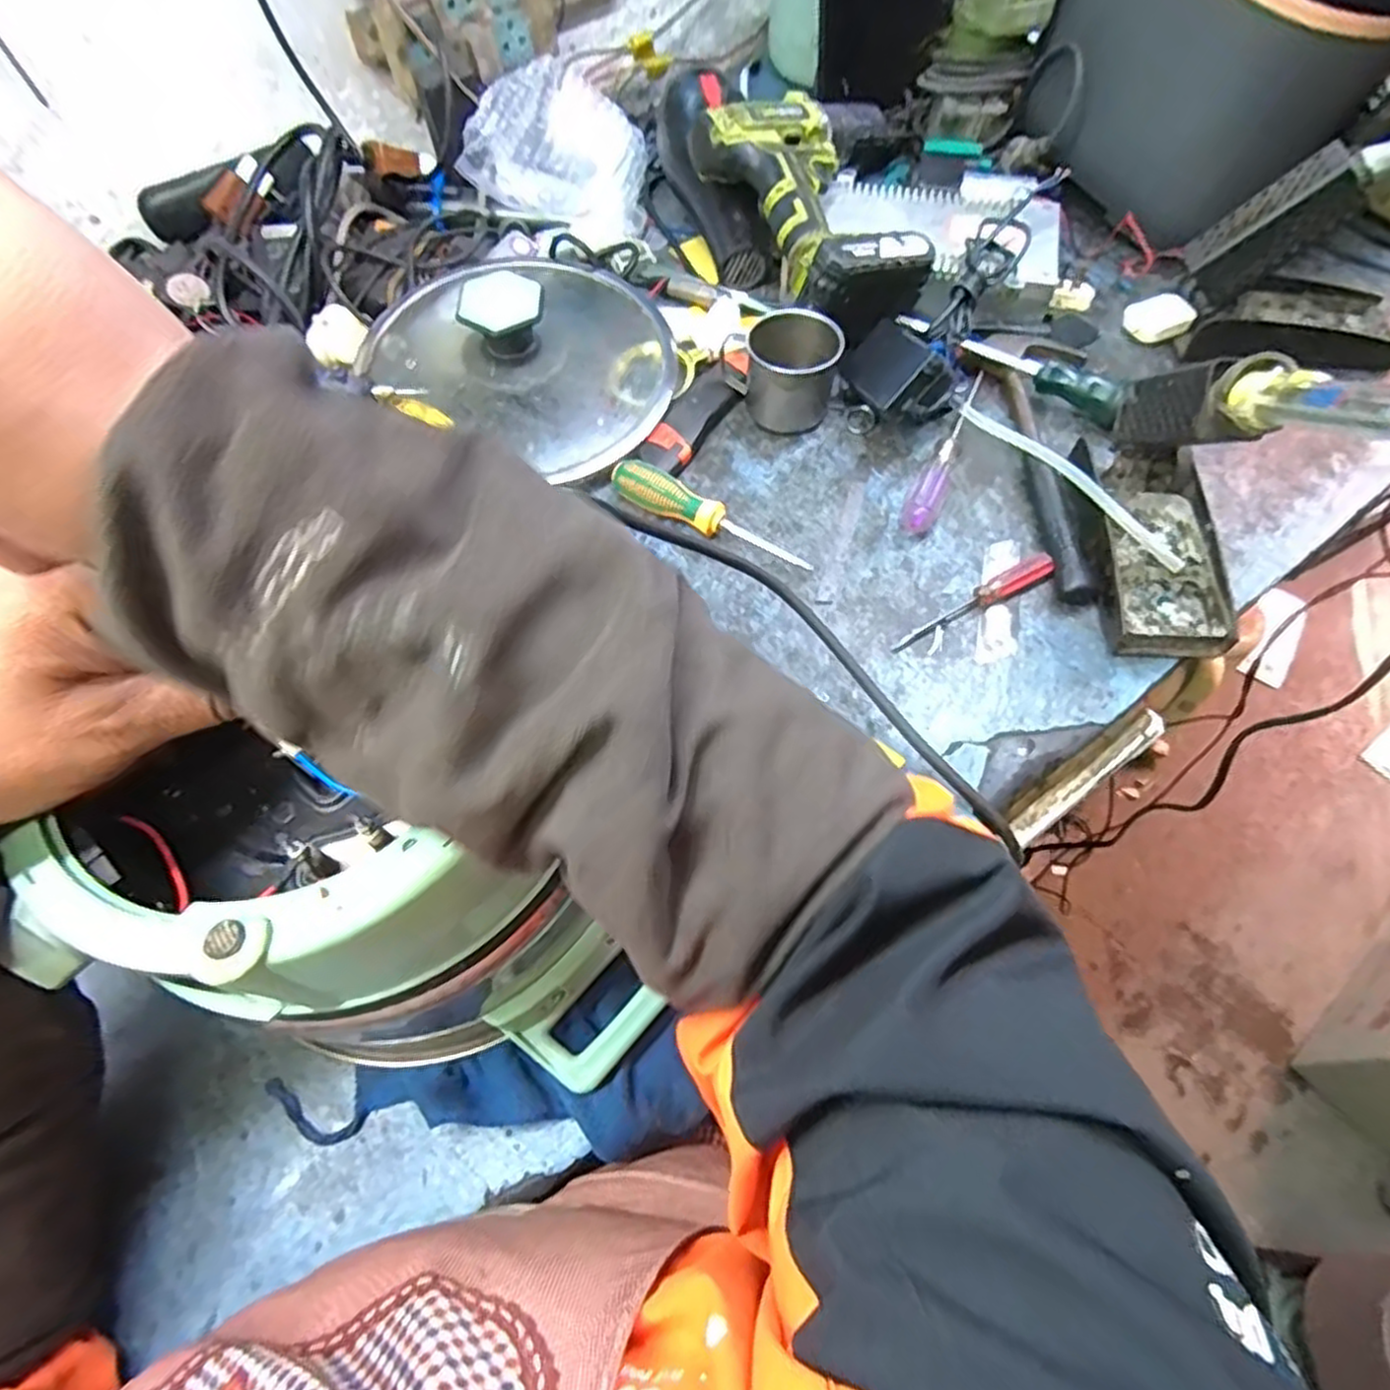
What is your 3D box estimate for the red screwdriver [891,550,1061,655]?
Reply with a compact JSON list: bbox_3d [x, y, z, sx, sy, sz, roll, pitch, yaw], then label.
[{"bbox_3d":[0.180,-0.061,0.470,0.121,0.014,0.016,-24,62,-10],"label":"red screwdriver"}]

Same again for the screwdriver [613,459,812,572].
[{"bbox_3d":[0.010,-0.125,0.504,0.150,0.023,0.027,28,65,4],"label":"screwdriver"}]

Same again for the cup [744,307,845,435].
[{"bbox_3d":[0.074,-0.244,0.549,0.069,0.065,0.065,-1,61,2],"label":"cup"}]

